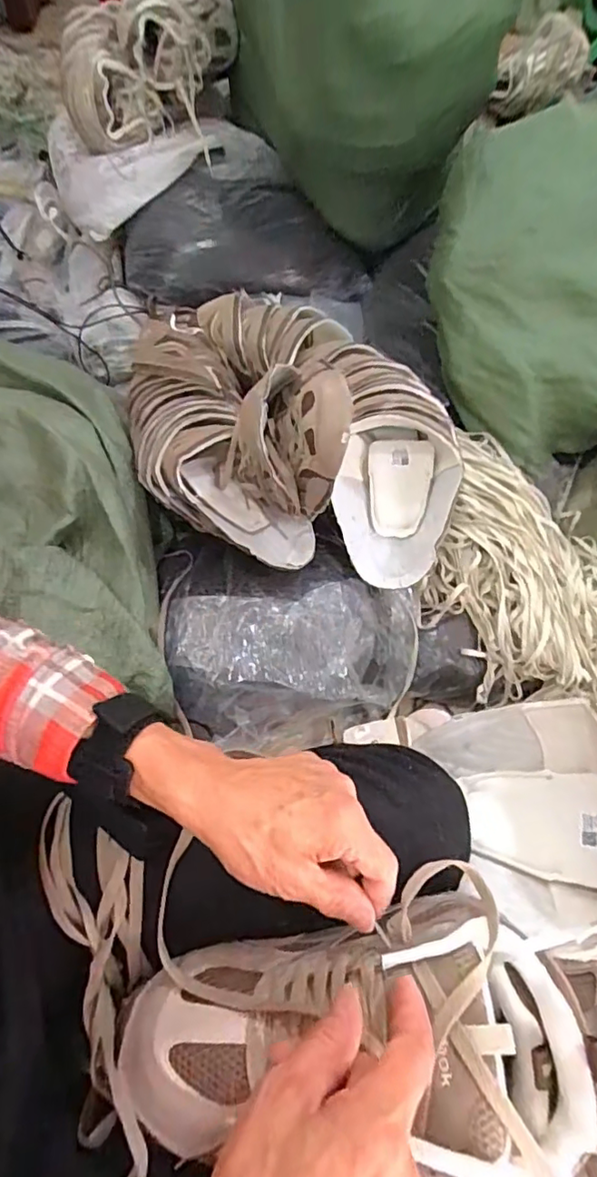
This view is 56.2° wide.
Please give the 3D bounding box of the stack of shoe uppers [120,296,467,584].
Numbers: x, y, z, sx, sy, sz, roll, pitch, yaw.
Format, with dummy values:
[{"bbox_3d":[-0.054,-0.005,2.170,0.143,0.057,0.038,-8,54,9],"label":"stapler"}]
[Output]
[{"bbox_3d":[-0.013,-0.245,0.727,0.427,0.226,0.404,2,60,-3],"label":"stack of shoe uppers"}]

